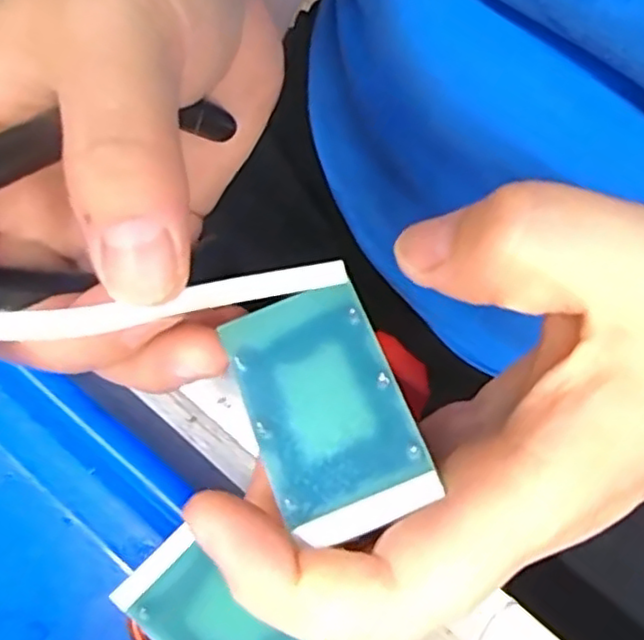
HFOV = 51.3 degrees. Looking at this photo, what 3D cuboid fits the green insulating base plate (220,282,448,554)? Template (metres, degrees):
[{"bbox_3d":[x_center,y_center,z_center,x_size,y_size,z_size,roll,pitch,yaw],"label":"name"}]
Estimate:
[{"bbox_3d":[0.000,0.017,0.132,0.029,0.004,0.049,-22,65,-3],"label":"green insulating base plate"}]

